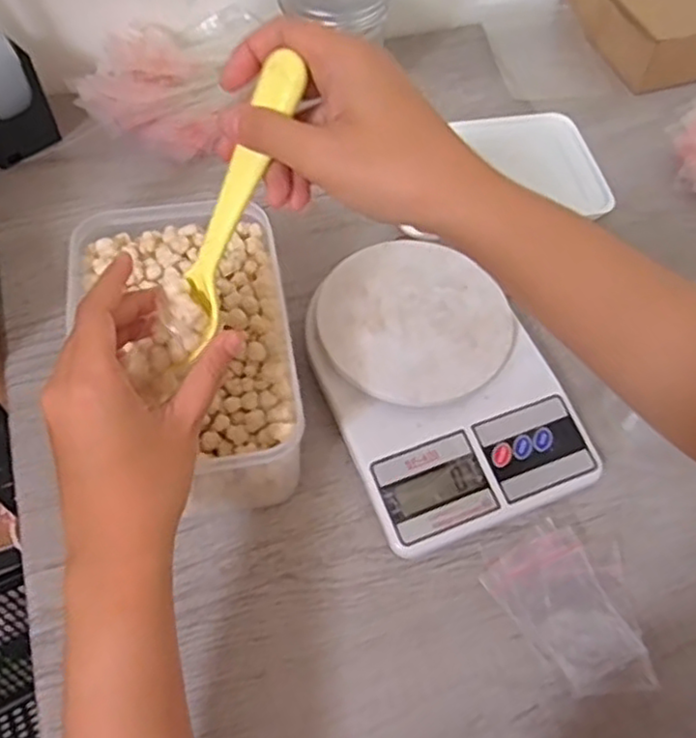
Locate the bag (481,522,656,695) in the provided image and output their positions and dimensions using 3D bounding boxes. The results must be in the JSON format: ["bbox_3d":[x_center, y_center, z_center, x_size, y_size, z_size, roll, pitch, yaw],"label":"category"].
[{"bbox_3d":[0.139,0.144,0.406,0.070,0.009,0.100,-31,67,-20],"label":"bag"}]

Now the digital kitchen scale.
[{"bbox_3d":[0.060,0.006,0.471,0.152,0.040,0.209,-20,62,-14],"label":"digital kitchen scale"}]

